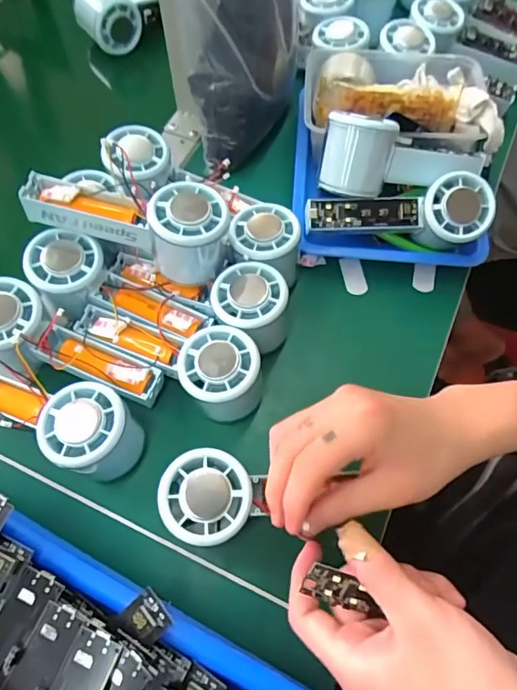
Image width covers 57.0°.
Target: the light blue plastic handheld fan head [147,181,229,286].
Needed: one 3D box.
[{"bbox_3d":[-0.051,-0.085,0.354,0.057,0.045,0.054,0,65,0],"label":"light blue plastic handheld fan head"}]

